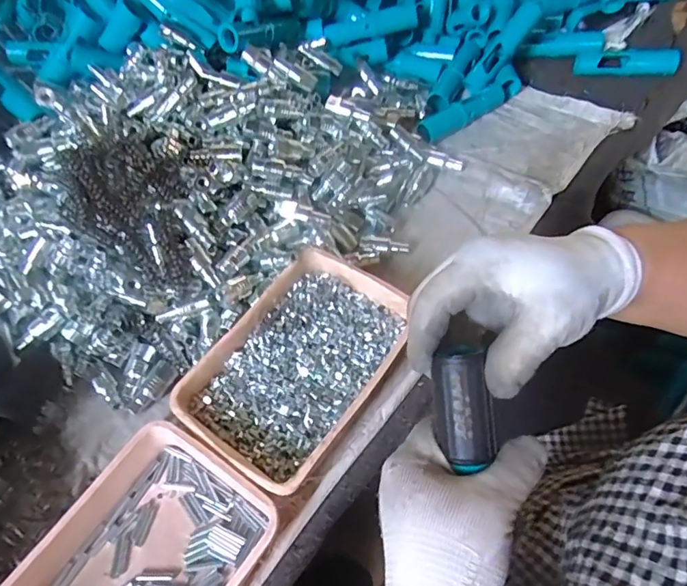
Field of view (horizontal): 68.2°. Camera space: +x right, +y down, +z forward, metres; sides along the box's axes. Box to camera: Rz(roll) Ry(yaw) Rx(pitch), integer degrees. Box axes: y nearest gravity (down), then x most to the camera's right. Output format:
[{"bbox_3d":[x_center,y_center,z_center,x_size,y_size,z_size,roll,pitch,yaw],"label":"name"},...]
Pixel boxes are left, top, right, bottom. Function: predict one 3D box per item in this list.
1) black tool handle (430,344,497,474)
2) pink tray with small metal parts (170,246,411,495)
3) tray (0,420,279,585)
[{"bbox_3d":[0.066,0.062,0.287,0.031,0.024,0.068,-7,94,0],"label":"black tool handle"},{"bbox_3d":[-0.037,0.060,0.450,0.138,0.034,0.200,32,64,22],"label":"pink tray with small metal parts"},{"bbox_3d":[-0.154,0.208,0.367,0.144,0.039,0.199,28,63,20],"label":"tray"}]

